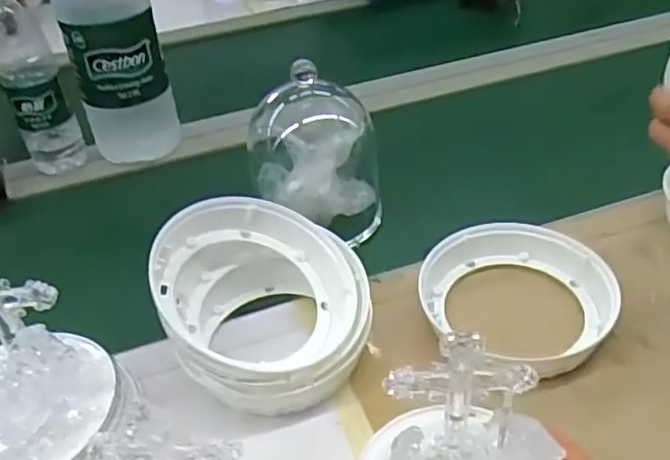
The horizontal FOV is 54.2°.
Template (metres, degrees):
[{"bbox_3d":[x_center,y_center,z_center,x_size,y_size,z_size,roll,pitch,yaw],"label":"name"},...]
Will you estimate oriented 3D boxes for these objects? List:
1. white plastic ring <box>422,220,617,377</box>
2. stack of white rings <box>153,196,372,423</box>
[{"bbox_3d":[0.151,0.046,0.547,0.153,0.040,0.147,-4,39,3],"label":"white plastic ring"},{"bbox_3d":[-0.051,0.051,0.511,0.152,0.108,0.144,-3,39,4],"label":"stack of white rings"}]

